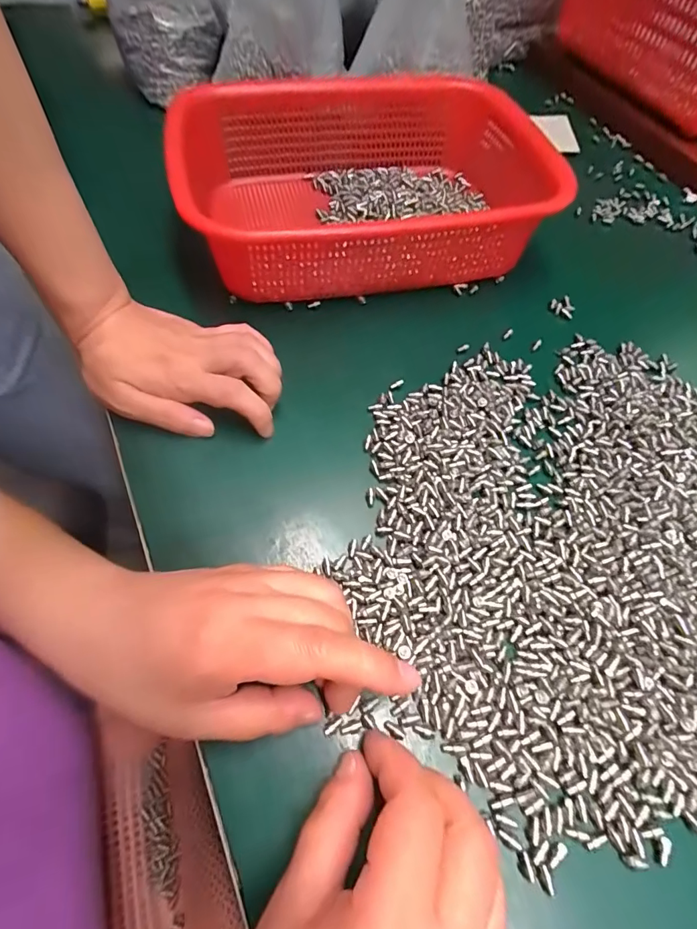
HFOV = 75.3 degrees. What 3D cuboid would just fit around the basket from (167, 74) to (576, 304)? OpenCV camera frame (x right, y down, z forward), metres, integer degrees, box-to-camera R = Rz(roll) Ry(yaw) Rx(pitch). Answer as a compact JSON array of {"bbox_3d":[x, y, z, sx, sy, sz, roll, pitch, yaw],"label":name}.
[{"bbox_3d":[0.007,-0.226,0.372,0.270,0.073,0.213,-14,61,-10],"label":"basket"}]

